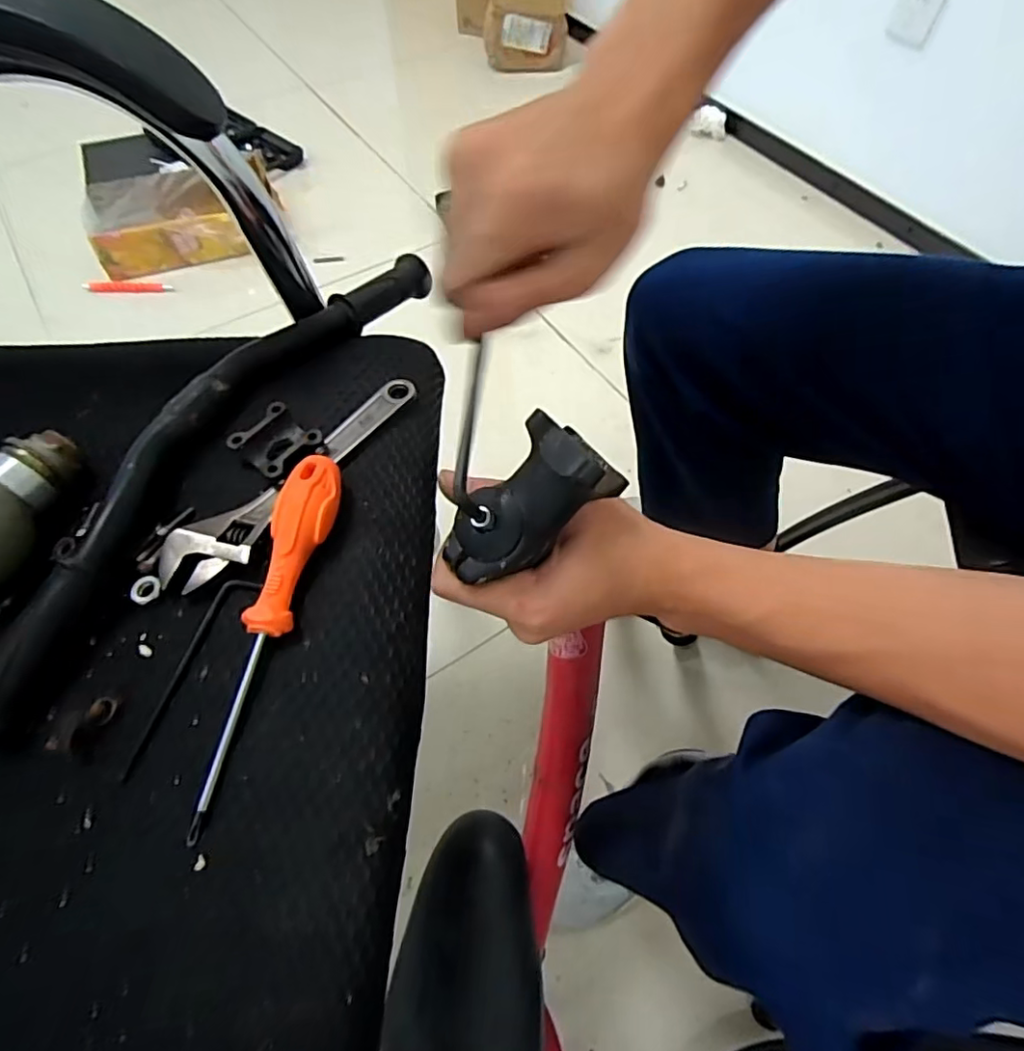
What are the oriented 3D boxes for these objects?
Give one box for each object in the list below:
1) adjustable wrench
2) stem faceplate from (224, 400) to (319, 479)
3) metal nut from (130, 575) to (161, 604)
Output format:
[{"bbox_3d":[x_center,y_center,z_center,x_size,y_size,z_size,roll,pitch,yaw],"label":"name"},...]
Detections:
[{"bbox_3d":[-0.131,-0.032,0.364,0.045,0.018,0.188,38,65,19],"label":"adjustable wrench"},{"bbox_3d":[-0.147,-0.052,0.369,0.043,0.018,0.041,34,63,17],"label":"stem faceplate"},{"bbox_3d":[-0.205,0.036,0.329,0.015,0.004,0.016,1,59,-2],"label":"metal nut"}]

